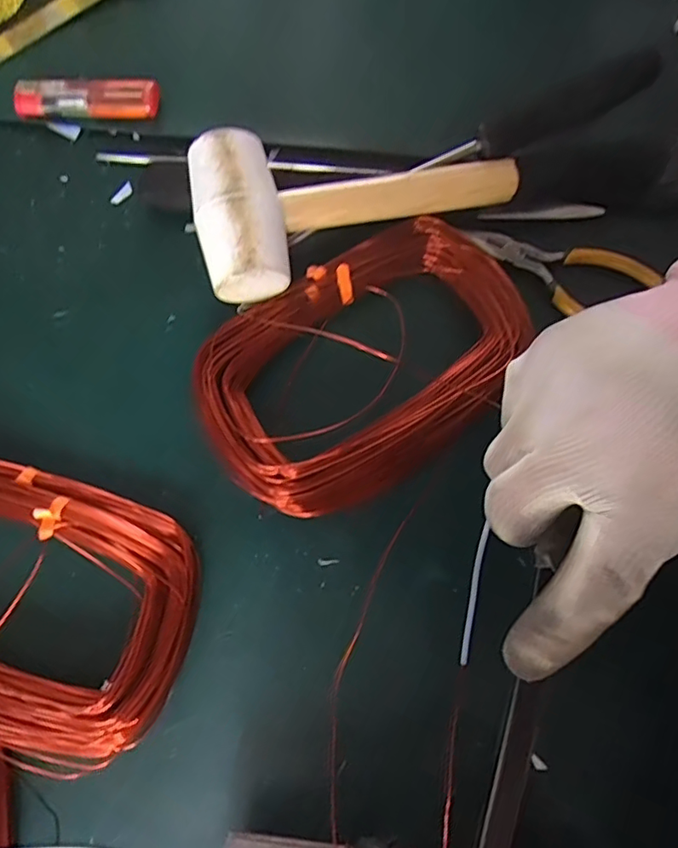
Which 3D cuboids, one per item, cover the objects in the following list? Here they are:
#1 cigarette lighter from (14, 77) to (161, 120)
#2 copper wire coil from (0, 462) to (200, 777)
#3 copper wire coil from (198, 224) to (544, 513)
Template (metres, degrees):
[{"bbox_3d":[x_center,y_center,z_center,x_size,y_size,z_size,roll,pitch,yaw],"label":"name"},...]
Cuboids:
[{"bbox_3d":[-0.154,-0.200,0.350,0.087,0.019,0.025,1,77,1],"label":"cigarette lighter"},{"bbox_3d":[-0.163,0.088,0.282,0.176,0.029,0.123,19,78,5],"label":"copper wire coil"},{"bbox_3d":[0.013,-0.033,0.300,0.174,0.037,0.117,-31,79,-6],"label":"copper wire coil"}]

